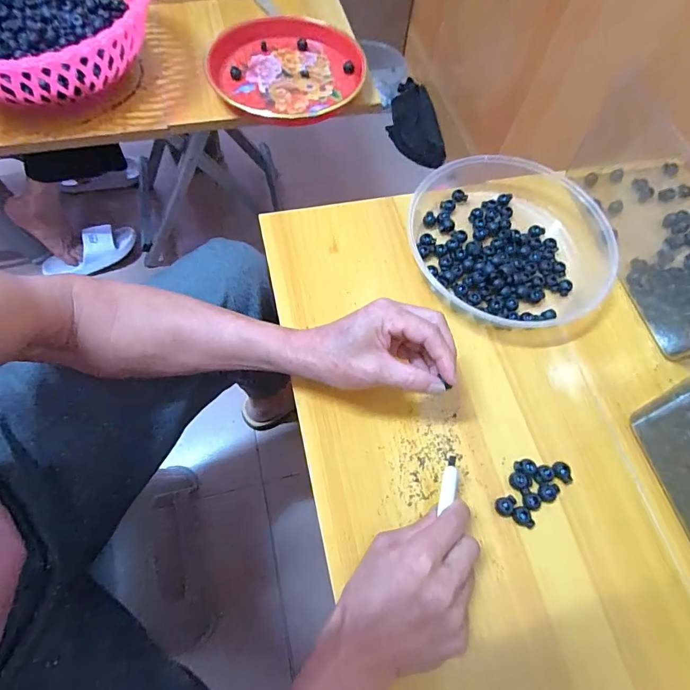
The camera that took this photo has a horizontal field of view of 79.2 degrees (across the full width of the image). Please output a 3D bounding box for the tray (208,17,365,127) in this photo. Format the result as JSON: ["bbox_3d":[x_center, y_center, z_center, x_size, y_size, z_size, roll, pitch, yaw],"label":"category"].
[{"bbox_3d":[-0.079,-0.390,0.593,0.222,0.026,0.226,1,65,-3],"label":"tray"}]

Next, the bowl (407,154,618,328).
[{"bbox_3d":[0.200,-0.130,0.483,0.235,0.045,0.220,1,65,-3],"label":"bowl"}]

